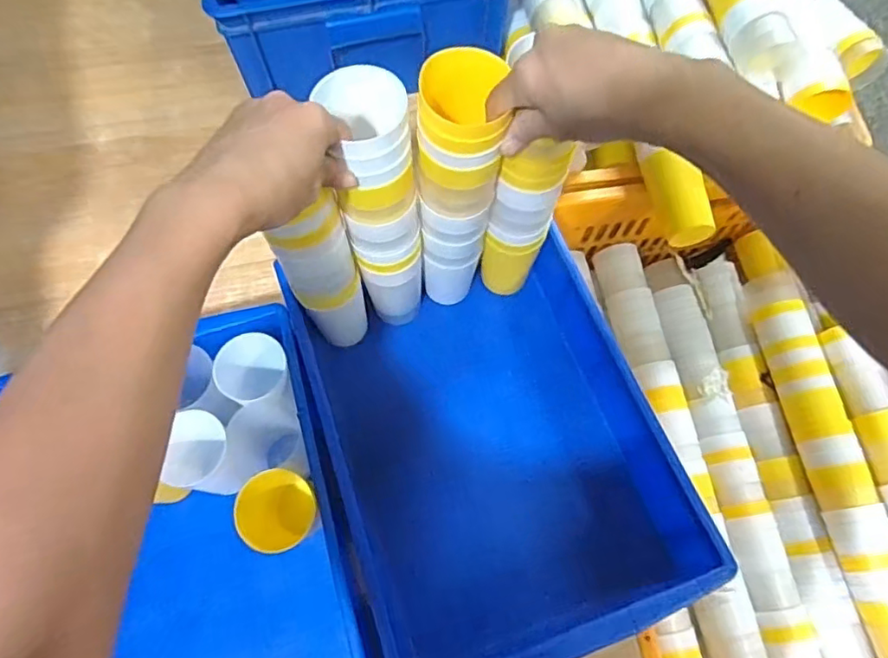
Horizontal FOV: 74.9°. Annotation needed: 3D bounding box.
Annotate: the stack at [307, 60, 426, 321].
[{"bbox_3d":[-0.050,-0.083,0.509,0.060,0.271,0.072,-10,59,-5],"label":"stack"}]

